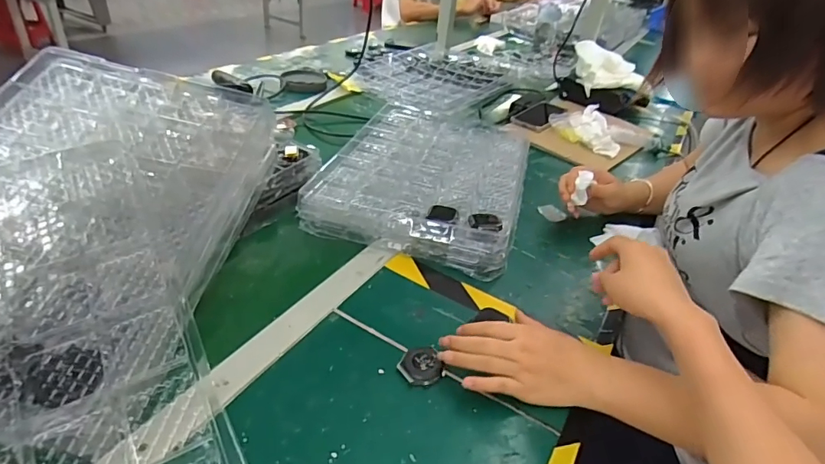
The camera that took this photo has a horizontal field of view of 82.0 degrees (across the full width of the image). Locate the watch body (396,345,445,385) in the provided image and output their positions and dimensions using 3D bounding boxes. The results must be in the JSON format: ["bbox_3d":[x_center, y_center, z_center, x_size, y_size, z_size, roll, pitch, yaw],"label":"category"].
[{"bbox_3d":[0.011,0.143,0.508,0.044,0.010,0.049,21,37,18],"label":"watch body"}]

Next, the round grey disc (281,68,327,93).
[{"bbox_3d":[-0.272,-0.384,1.196,0.107,0.025,0.119,-3,37,-15],"label":"round grey disc"}]

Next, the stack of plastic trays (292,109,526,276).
[{"bbox_3d":[0.043,-0.122,0.848,0.315,0.054,0.490,14,36,9],"label":"stack of plastic trays"}]

